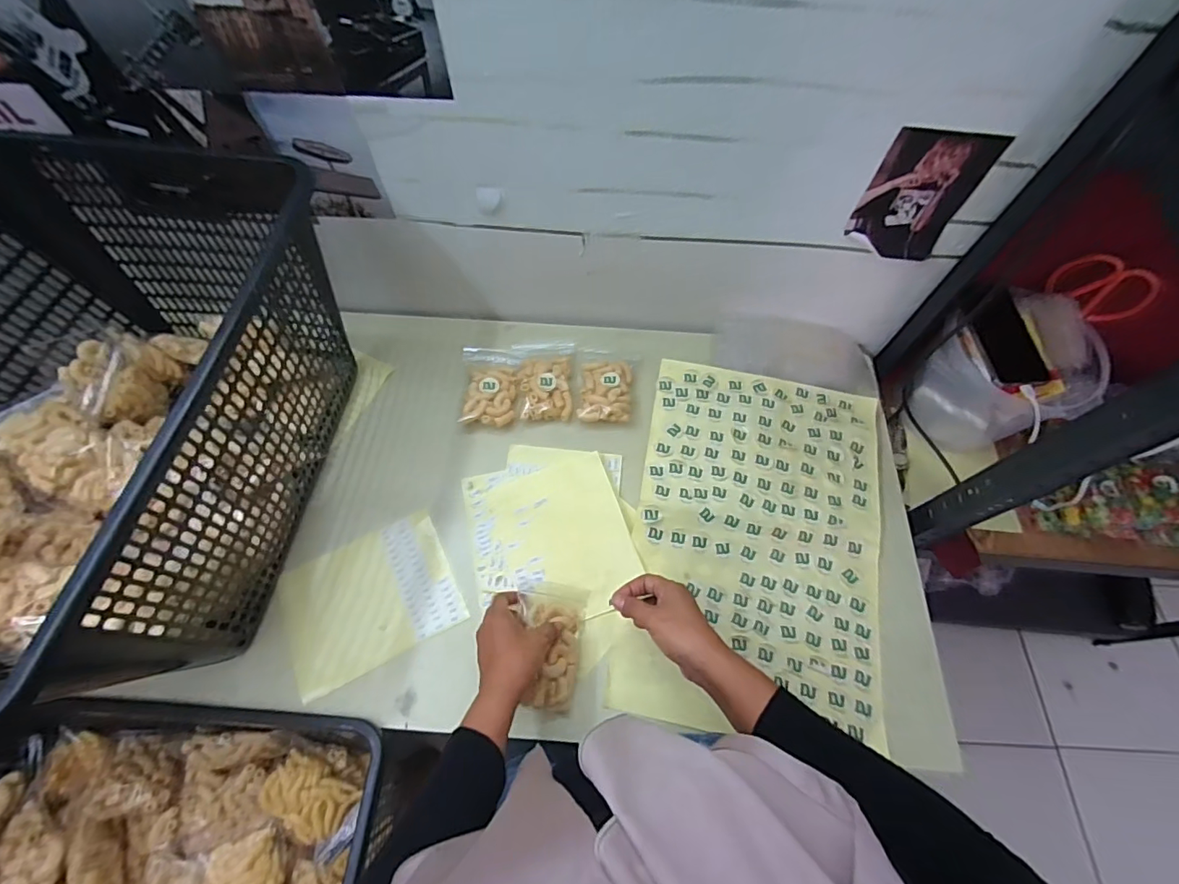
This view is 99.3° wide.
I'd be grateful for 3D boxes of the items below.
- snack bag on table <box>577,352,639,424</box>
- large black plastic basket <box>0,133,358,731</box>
[{"bbox_3d":[0.025,-0.086,0.761,0.086,0.031,0.126,4,63,1],"label":"snack bag on table"},{"bbox_3d":[-0.532,-0.028,0.569,0.426,0.301,0.570,5,63,2],"label":"large black plastic basket"}]

